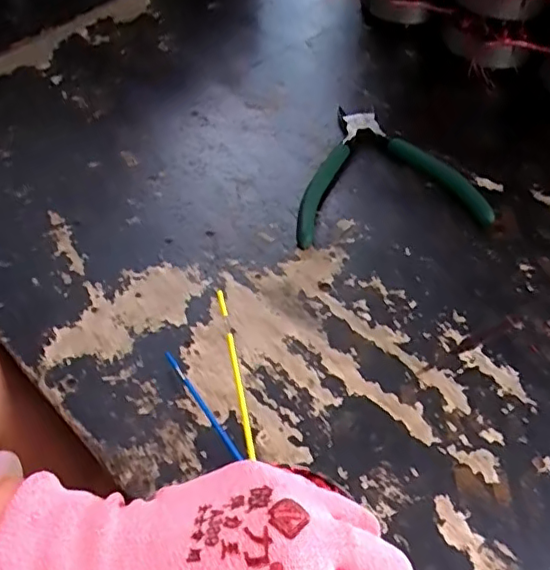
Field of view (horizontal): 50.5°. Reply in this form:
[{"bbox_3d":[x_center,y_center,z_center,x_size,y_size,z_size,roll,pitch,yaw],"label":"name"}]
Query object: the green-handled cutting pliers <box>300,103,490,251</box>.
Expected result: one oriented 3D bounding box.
[{"bbox_3d":[0.074,-0.086,0.426,0.132,0.014,0.124,-8,53,-2],"label":"green-handled cutting pliers"}]

